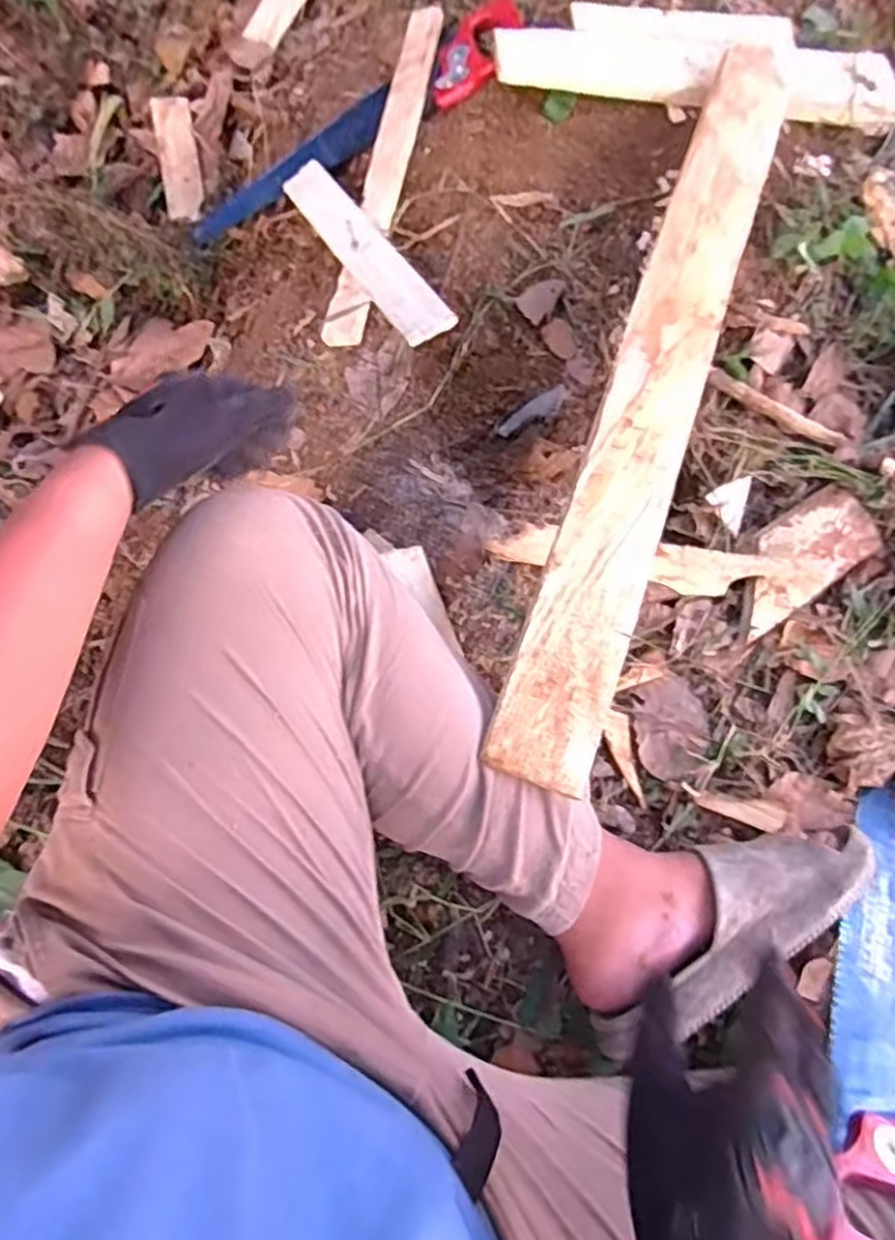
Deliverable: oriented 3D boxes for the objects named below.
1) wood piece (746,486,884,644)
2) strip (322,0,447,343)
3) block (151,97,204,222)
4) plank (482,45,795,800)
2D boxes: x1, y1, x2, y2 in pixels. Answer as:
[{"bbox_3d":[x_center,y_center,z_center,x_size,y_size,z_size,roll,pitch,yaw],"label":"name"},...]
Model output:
[{"bbox_3d":[0.380,-0.067,0.772,0.191,0.022,0.088,-32,95,-17],"label":"wood piece"},{"bbox_3d":[-0.066,-0.514,0.829,0.046,0.022,0.475,10,73,6],"label":"strip"},{"bbox_3d":[-0.380,-0.650,1.033,0.052,0.012,0.182,-10,86,-1],"label":"block"},{"bbox_3d":[0.216,-0.264,0.711,0.088,0.013,0.871,26,69,-13],"label":"plank"}]

